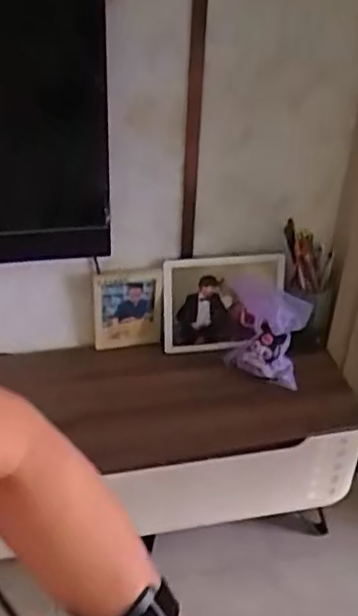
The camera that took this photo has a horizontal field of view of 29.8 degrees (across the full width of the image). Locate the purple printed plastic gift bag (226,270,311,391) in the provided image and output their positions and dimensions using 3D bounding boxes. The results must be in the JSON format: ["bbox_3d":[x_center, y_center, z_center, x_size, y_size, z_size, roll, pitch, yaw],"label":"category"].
[{"bbox_3d":[0.187,0.054,1.504,0.176,0.210,0.116,19,39,22],"label":"purple printed plastic gift bag"}]

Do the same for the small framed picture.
[{"bbox_3d":[-0.118,0.004,1.539,0.156,0.189,0.031,-1,28,-2],"label":"small framed picture"}]

